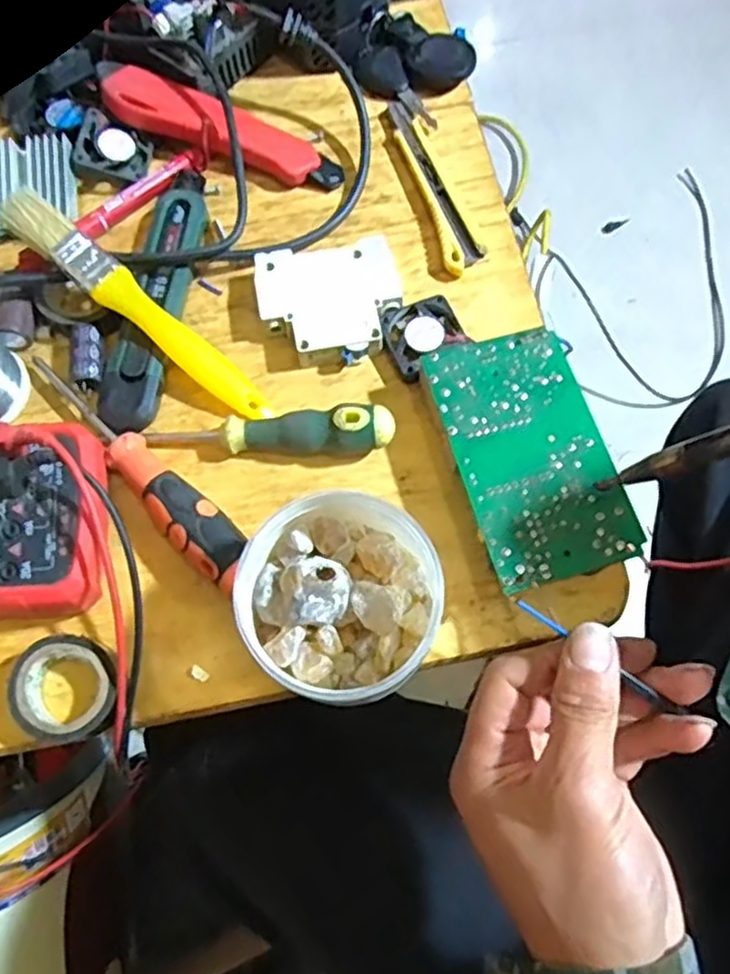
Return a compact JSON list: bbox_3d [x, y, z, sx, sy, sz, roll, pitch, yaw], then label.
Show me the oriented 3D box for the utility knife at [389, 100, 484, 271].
[{"bbox_3d":[0.038,-0.179,0.419,0.021,0.006,0.125,-18,71,-6],"label":"utility knife"}]

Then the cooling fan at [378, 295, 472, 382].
[{"bbox_3d":[0.030,-0.084,0.378,0.042,0.012,0.042,-29,73,-10],"label":"cooling fan"}]

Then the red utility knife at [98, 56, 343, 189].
[{"bbox_3d":[-0.089,-0.211,0.420,0.151,0.029,0.037,23,72,8],"label":"red utility knife"}]

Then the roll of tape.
[{"bbox_3d":[-0.132,0.090,0.318,0.043,0.018,0.047,0,70,0],"label":"roll of tape"}]

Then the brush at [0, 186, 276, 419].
[{"bbox_3d":[-0.113,-0.090,0.363,0.161,0.006,0.021,41,74,-6],"label":"brush"}]

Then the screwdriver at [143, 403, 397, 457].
[{"bbox_3d":[-0.047,-0.028,0.355,0.122,0.024,0.022,3,70,1],"label":"screwdriver"}]

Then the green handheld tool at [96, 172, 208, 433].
[{"bbox_3d":[-0.113,-0.107,0.388,0.031,0.017,0.163,9,70,4],"label":"green handheld tool"}]

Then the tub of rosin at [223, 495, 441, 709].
[{"bbox_3d":[-0.009,0.048,0.304,0.082,0.053,0.081,0,70,0],"label":"tub of rosin"}]

